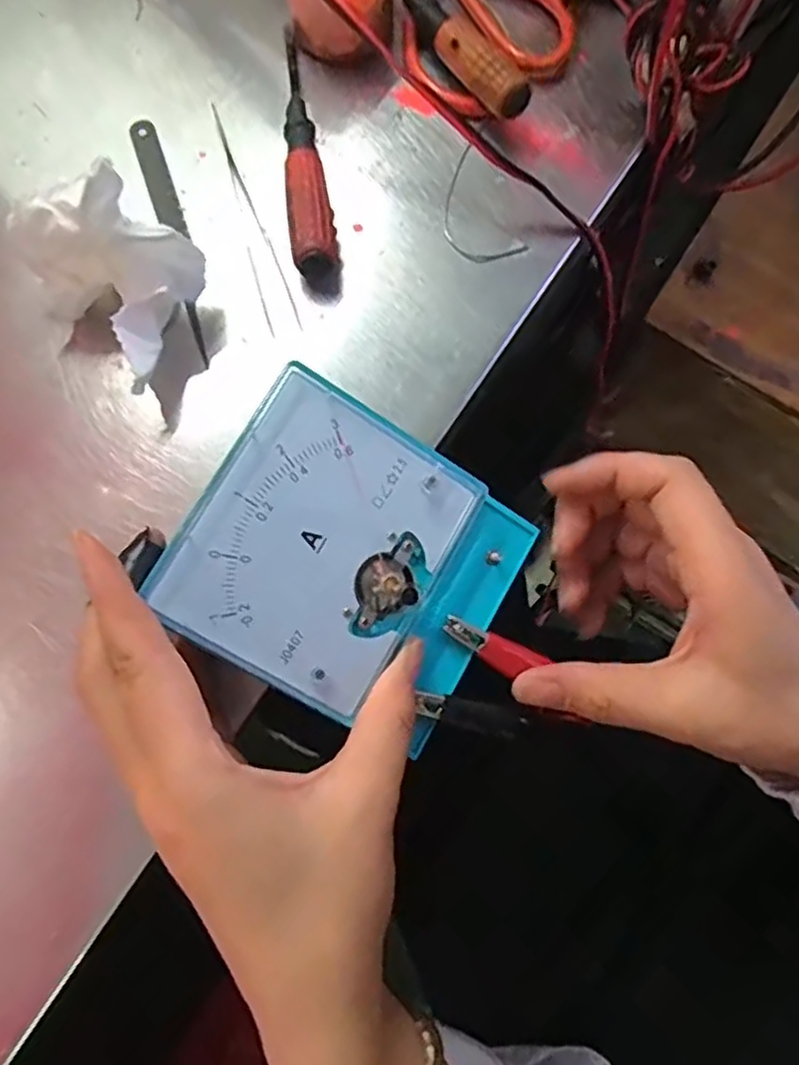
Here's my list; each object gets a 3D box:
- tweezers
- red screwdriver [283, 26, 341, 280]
[{"bbox_3d":[-0.066,-0.140,0.307,0.013,0.007,0.110,-18,78,-6],"label":"tweezers"},{"bbox_3d":[-0.043,-0.172,0.310,0.019,0.019,0.130,-7,77,-3],"label":"red screwdriver"}]

